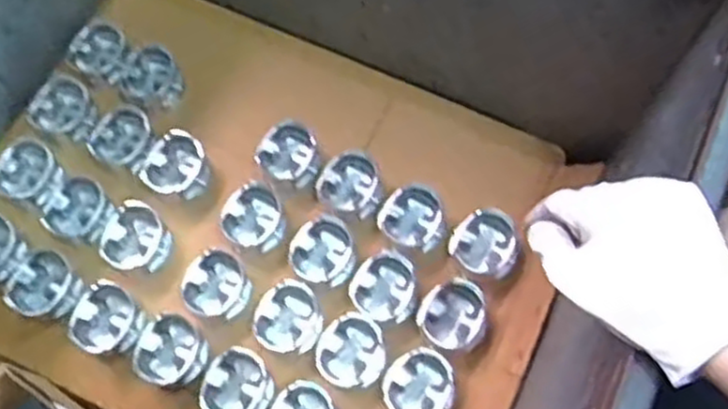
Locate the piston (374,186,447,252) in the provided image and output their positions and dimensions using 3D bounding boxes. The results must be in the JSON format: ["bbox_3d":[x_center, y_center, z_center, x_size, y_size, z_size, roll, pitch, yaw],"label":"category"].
[{"bbox_3d":[0.059,0.018,0.886,0.077,0.042,0.074,23,73,11],"label":"piston"}]

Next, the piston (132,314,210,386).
[{"bbox_3d":[-0.210,0.162,0.820,0.076,0.040,0.079,-1,70,2],"label":"piston"}]

